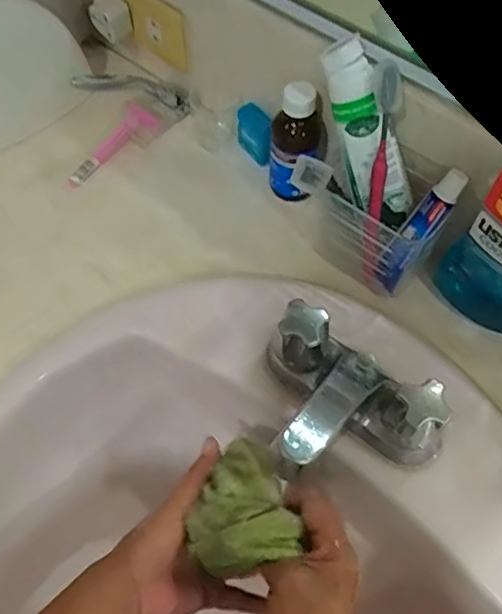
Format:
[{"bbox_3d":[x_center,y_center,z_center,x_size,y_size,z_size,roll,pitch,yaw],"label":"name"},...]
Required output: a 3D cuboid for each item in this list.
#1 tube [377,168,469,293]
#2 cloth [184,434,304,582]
[{"bbox_3d":[0.140,-0.064,0.498,0.025,0.114,0.017,43,36,20],"label":"tube"},{"bbox_3d":[-0.011,0.138,0.411,0.070,0.037,0.084,-19,64,-9],"label":"cloth"}]

